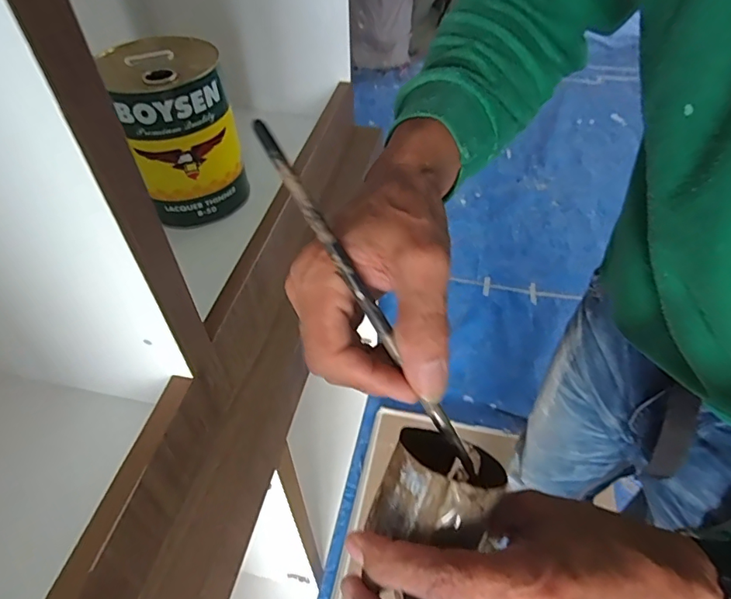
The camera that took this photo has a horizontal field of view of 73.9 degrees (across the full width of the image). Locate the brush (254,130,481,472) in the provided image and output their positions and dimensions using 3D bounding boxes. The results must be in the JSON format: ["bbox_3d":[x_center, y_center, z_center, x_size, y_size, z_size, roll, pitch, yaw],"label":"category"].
[{"bbox_3d":[0.004,0.007,0.233,0.007,0.200,0.008,-39,15,-30],"label":"brush"}]

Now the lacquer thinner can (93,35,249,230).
[{"bbox_3d":[-0.259,-0.234,0.682,0.161,0.199,0.157,-22,54,-24],"label":"lacquer thinner can"}]

